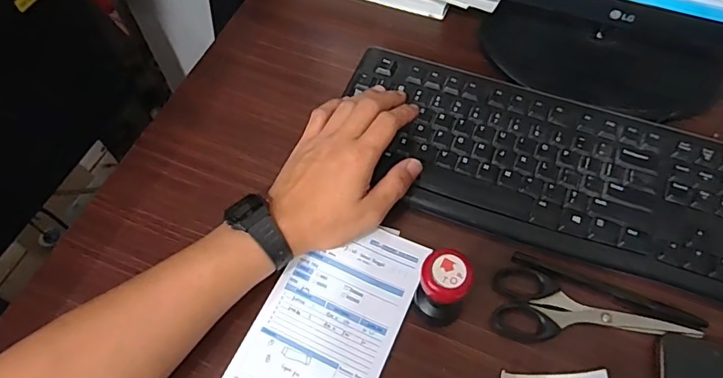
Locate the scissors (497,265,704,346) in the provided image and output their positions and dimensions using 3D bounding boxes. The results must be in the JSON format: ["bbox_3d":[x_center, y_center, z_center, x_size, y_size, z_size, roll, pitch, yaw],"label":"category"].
[{"bbox_3d":[0.174,0.107,0.378,0.148,0.007,0.058,20,64,12],"label":"scissors"}]

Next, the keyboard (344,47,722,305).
[{"bbox_3d":[0.184,-0.015,0.430,0.424,0.015,0.157,22,68,13],"label":"keyboard"}]

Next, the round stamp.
[{"bbox_3d":[0.059,0.073,0.356,0.035,0.074,0.038,-1,62,1],"label":"round stamp"}]

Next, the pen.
[{"bbox_3d":[0.194,0.082,0.391,0.146,0.006,0.014,20,64,12],"label":"pen"}]

